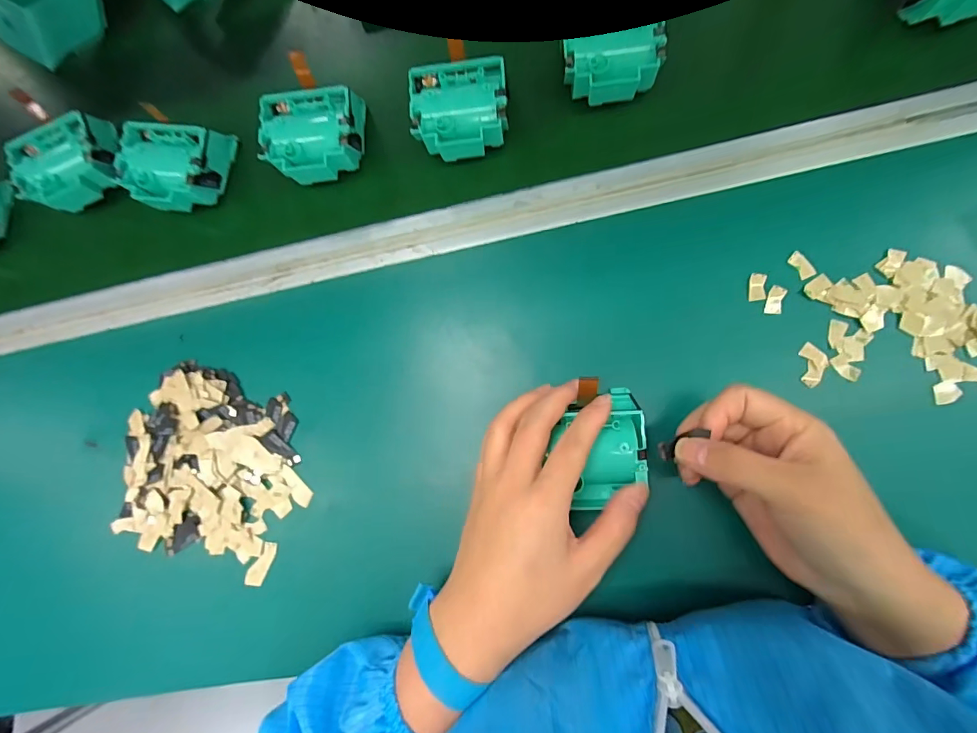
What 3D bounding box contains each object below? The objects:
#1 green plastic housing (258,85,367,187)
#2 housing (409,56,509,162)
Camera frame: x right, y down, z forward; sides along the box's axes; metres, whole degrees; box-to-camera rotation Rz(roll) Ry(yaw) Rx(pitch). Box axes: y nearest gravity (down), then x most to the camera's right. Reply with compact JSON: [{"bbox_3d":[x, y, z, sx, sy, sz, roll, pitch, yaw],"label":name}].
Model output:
[{"bbox_3d":[-0.141,-0.188,0.369,0.074,0.042,0.069,-1,86,8],"label":"green plastic housing"},{"bbox_3d":[-0.021,-0.199,0.351,0.072,0.036,0.065,-3,85,8],"label":"housing"}]

